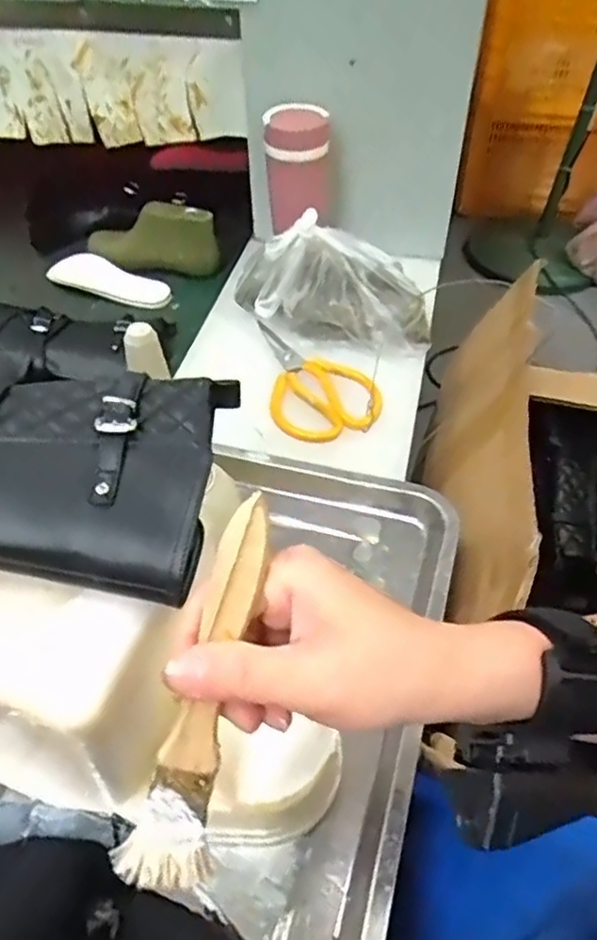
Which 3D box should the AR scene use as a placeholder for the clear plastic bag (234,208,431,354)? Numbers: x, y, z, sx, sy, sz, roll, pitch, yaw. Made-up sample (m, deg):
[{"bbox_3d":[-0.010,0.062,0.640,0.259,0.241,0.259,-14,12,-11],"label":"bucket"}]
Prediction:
[{"bbox_3d":[0.031,-0.184,0.674,0.205,0.089,0.081,9,49,8],"label":"clear plastic bag"}]

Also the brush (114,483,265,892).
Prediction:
[{"bbox_3d":[-0.032,0.078,0.241,0.030,0.015,0.137,16,89,14],"label":"brush"}]

